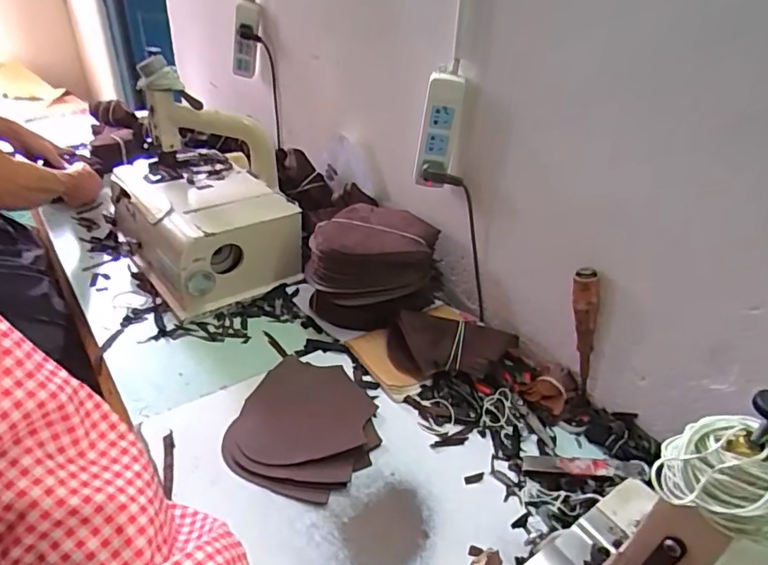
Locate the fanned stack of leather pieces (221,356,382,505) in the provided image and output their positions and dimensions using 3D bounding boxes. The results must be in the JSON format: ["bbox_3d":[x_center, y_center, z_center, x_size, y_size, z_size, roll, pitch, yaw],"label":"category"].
[{"bbox_3d":[-0.100,0.187,0.683,0.180,0.016,0.203,13,36,11],"label":"fanned stack of leather pieces"}]

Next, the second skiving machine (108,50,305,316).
[{"bbox_3d":[-0.316,-0.173,0.934,0.282,0.306,0.322,-20,42,-31],"label":"second skiving machine"}]

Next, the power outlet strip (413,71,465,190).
[{"bbox_3d":[0.081,-0.225,0.783,0.058,0.167,0.031,10,35,7],"label":"power outlet strip"}]

